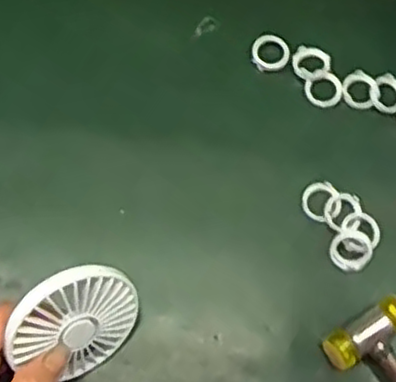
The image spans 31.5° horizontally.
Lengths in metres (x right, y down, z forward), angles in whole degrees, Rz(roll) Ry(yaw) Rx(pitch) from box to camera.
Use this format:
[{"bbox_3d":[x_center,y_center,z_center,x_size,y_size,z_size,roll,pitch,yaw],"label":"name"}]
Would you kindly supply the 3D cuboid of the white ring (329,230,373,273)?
[{"bbox_3d":[0.109,0.042,0.501,0.027,0.009,0.029,1,71,-1],"label":"white ring"}]

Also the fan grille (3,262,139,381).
[{"bbox_3d":[-0.074,0.083,0.443,0.076,0.088,0.015,-47,45,0],"label":"fan grille"}]

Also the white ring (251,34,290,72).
[{"bbox_3d":[0.057,-0.109,0.555,0.029,0.004,0.031,1,71,-1],"label":"white ring"}]

